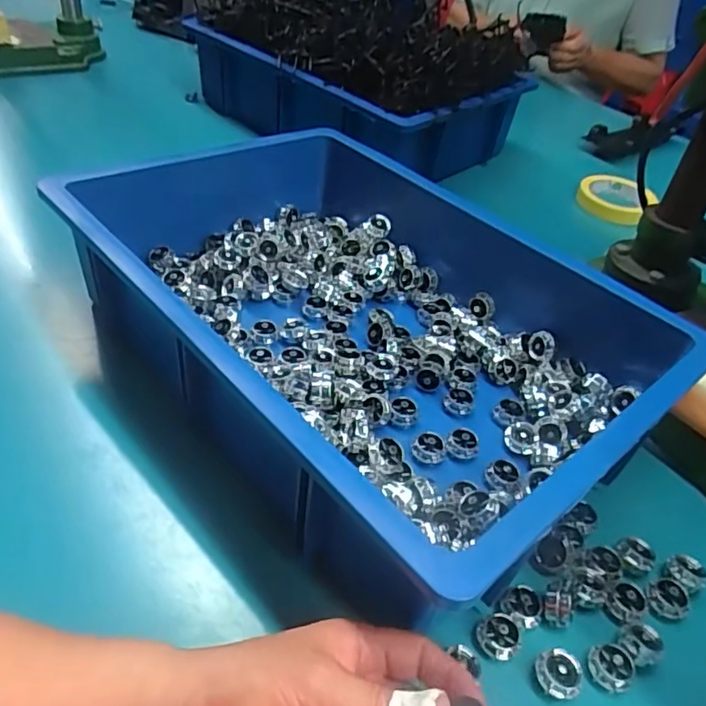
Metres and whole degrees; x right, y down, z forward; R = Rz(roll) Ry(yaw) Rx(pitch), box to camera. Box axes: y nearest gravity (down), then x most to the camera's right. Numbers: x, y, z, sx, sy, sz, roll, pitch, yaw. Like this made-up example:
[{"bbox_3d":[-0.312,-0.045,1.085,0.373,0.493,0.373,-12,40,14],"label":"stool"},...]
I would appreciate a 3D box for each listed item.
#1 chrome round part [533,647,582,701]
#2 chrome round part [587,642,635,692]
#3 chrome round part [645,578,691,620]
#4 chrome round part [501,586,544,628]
[{"bbox_3d":[0.115,0.180,0.329,0.021,0.014,0.024,3,41,-5],"label":"chrome round part"},{"bbox_3d":[0.146,0.176,0.331,0.023,0.015,0.021,8,41,1],"label":"chrome round part"},{"bbox_3d":[0.199,0.154,0.371,0.023,0.010,0.024,4,41,-4],"label":"chrome round part"},{"bbox_3d":[0.102,0.151,0.352,0.021,0.011,0.022,4,41,-4],"label":"chrome round part"}]

